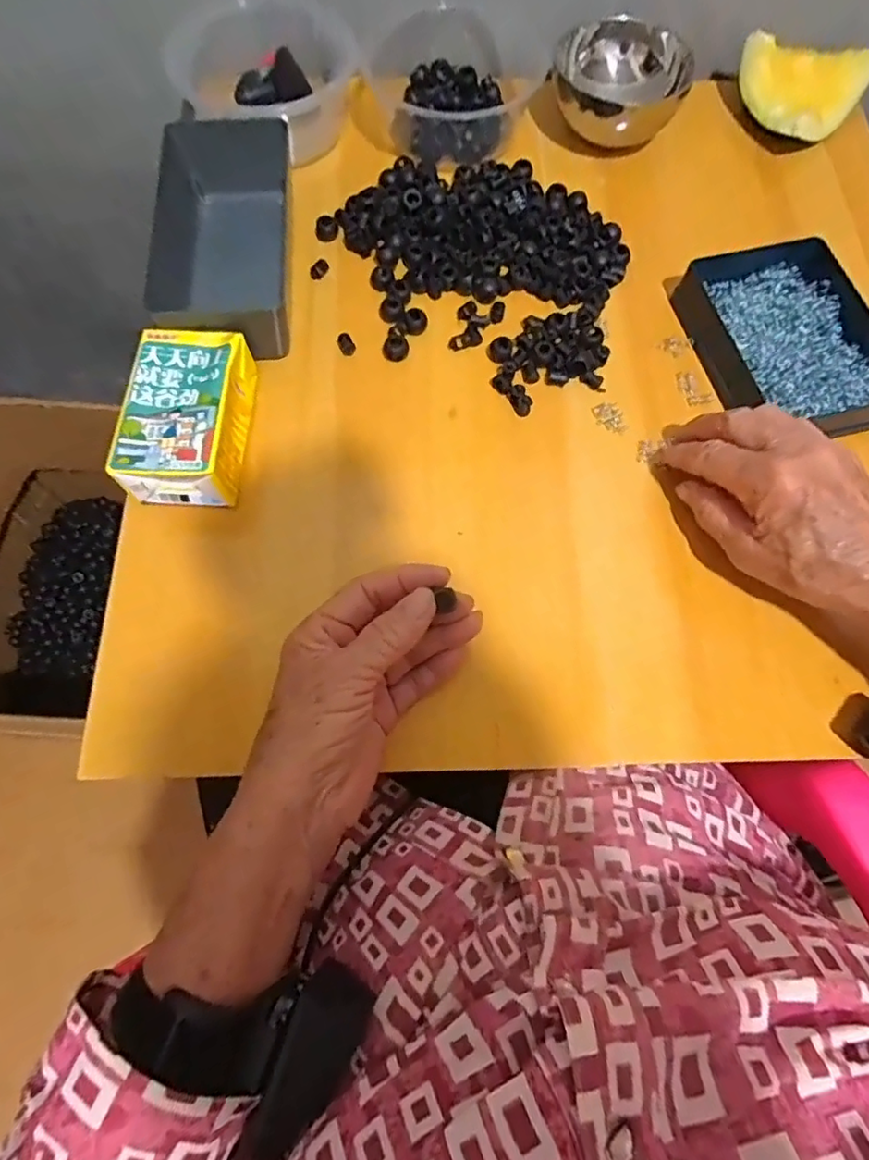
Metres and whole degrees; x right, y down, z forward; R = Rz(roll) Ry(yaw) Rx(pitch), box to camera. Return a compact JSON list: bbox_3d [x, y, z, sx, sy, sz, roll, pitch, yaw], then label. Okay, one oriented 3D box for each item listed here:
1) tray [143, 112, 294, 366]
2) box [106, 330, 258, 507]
[{"bbox_3d":[-0.150,-0.244,0.414,0.085,0.046,0.184,-3,70,-2],"label":"tray"},{"bbox_3d":[-0.155,-0.102,0.364,0.065,0.043,0.105,3,70,0],"label":"box"}]

